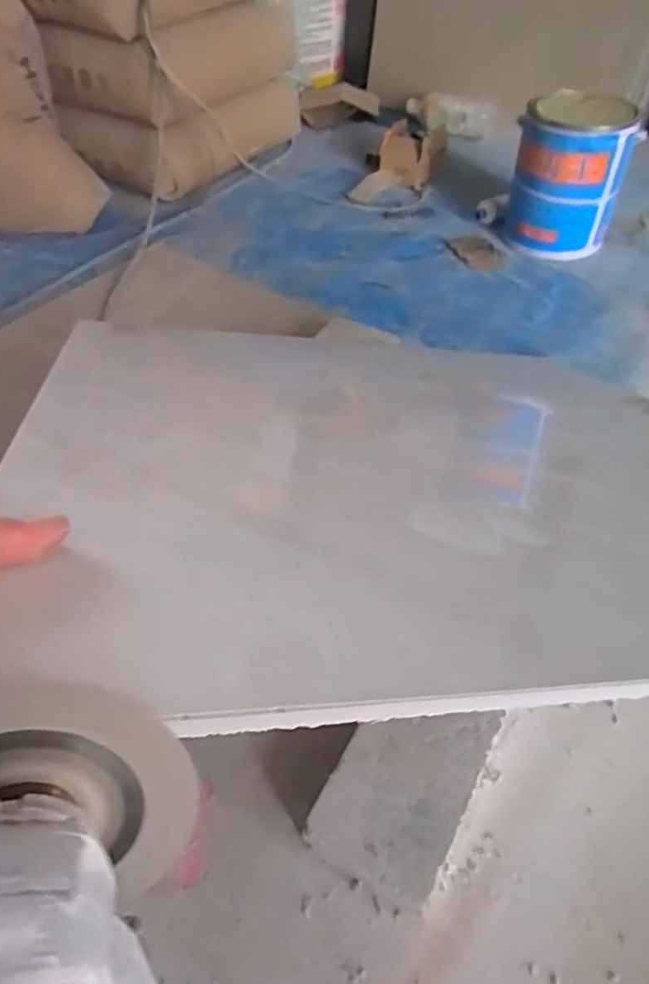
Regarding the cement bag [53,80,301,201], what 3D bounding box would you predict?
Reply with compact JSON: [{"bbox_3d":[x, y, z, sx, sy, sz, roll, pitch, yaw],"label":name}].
[{"bbox_3d":[-0.269,-0.753,1.300,0.252,0.134,0.449,27,56,22],"label":"cement bag"}]

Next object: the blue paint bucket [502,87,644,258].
[{"bbox_3d":[0.388,-0.502,1.015,0.164,0.194,0.164,15,52,13],"label":"blue paint bucket"}]

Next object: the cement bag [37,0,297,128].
[{"bbox_3d":[-0.279,-0.872,1.242,0.296,0.134,0.440,23,55,19],"label":"cement bag"}]

